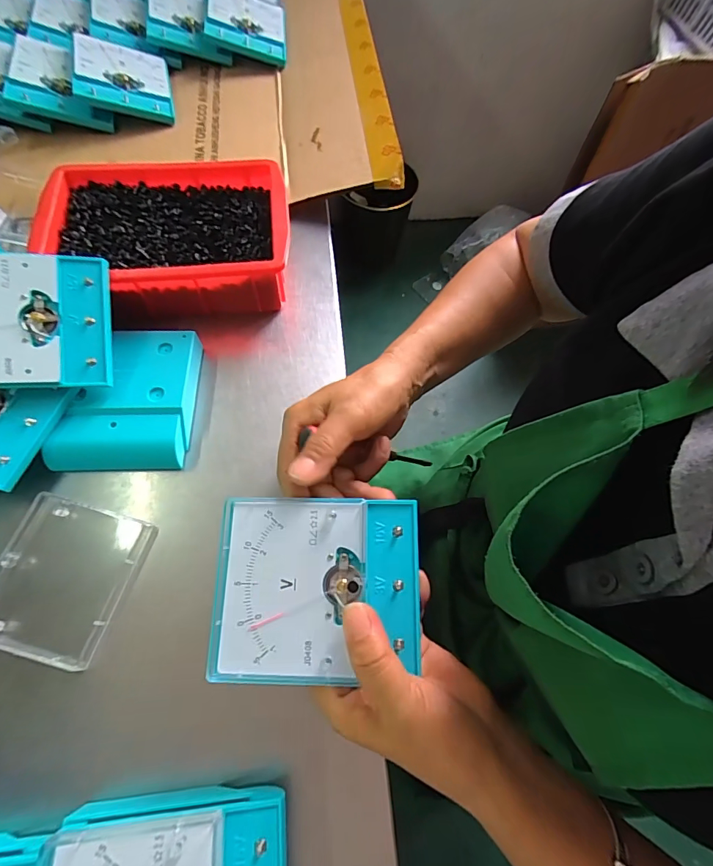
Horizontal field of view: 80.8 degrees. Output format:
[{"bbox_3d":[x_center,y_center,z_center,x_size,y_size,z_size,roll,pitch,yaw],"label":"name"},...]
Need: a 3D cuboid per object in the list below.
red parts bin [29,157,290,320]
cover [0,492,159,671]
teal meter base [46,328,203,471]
[{"bbox_3d":[-0.164,-0.170,0.378,0.204,0.062,0.133,-4,66,-5],"label":"red parts bin"},{"bbox_3d":[-0.201,0.098,0.288,0.092,0.014,0.096,14,66,3],"label":"cover"},{"bbox_3d":[-0.178,-0.027,0.334,0.100,0.027,0.111,-1,66,-4],"label":"teal meter base"}]

